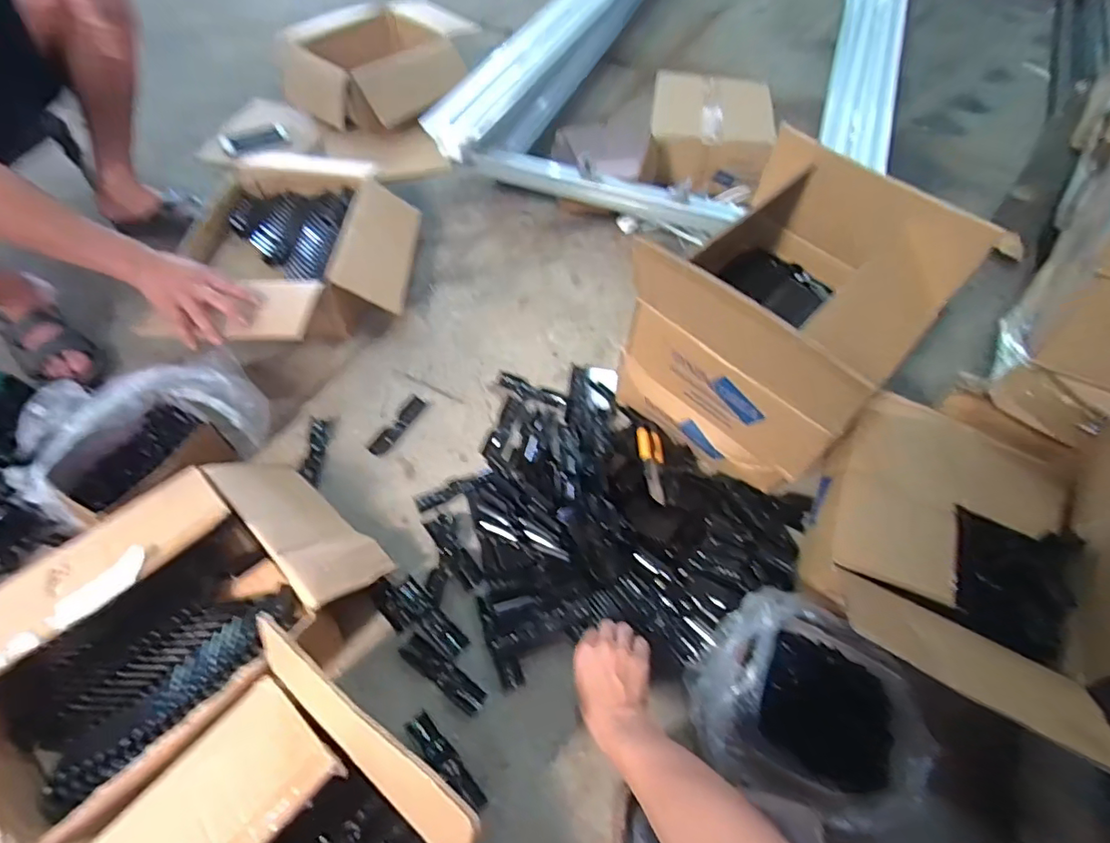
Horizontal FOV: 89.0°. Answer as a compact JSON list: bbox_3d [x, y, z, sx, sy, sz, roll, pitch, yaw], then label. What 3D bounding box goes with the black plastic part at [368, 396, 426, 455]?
[{"bbox_3d":[-0.264,0.007,0.952,0.027,0.008,0.128,26,58,15],"label":"black plastic part"}]

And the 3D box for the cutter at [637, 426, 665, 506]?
[{"bbox_3d":[0.149,0.062,0.858,0.037,0.009,0.161,3,37,0],"label":"cutter"}]

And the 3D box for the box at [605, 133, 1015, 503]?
[{"bbox_3d":[0.302,-0.133,0.778,0.303,0.353,0.312,-34,63,-23],"label":"box"}]

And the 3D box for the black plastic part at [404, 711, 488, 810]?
[{"bbox_3d":[-0.130,0.405,0.673,0.124,0.010,0.029,39,62,22],"label":"black plastic part"}]

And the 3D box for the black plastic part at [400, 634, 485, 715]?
[{"bbox_3d":[-0.146,0.327,0.734,0.128,0.009,0.033,31,60,18],"label":"black plastic part"}]

